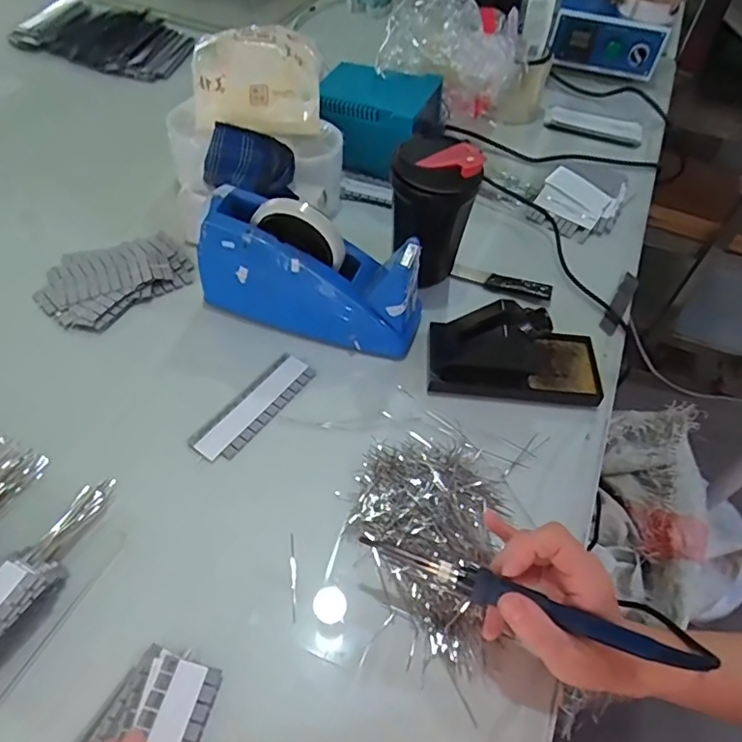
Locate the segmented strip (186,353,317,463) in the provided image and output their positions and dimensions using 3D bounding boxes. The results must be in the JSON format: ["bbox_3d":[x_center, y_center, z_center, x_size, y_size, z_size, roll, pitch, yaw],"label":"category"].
[{"bbox_3d":[-0.102,0.030,0.505,0.039,0.004,0.125,31,56,18],"label":"segmented strip"}]

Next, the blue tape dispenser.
[{"bbox_3d":[-0.053,-0.094,0.536,0.206,0.113,0.075,19,53,9],"label":"blue tape dispenser"}]

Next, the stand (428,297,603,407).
[{"bbox_3d":[0.137,-0.021,0.524,0.161,0.067,0.077,5,52,-1],"label":"stand"}]

